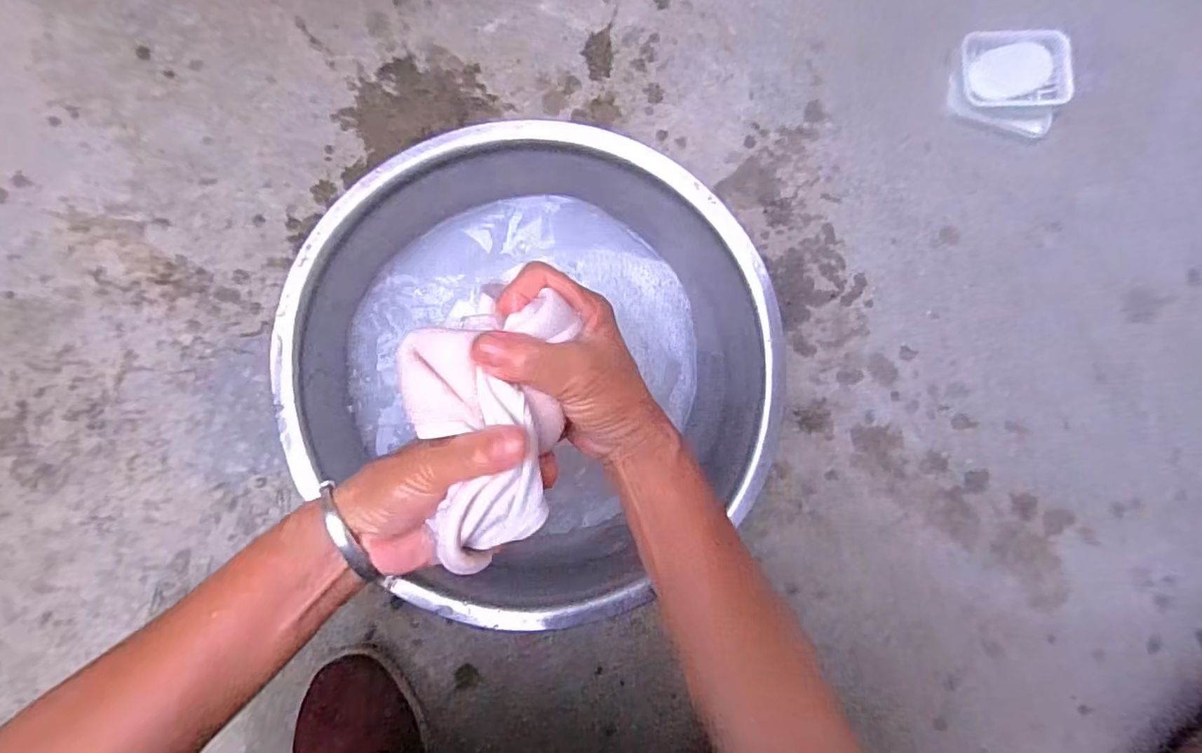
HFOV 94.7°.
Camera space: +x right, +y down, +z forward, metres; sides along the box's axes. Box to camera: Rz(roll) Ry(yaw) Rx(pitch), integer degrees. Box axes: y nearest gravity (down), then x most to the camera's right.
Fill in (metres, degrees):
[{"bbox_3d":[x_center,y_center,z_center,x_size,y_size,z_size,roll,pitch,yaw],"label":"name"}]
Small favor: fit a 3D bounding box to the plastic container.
[{"bbox_3d":[0.421,-0.307,0.573,0.117,0.039,0.094,7,83,-7],"label":"plastic container"}]

